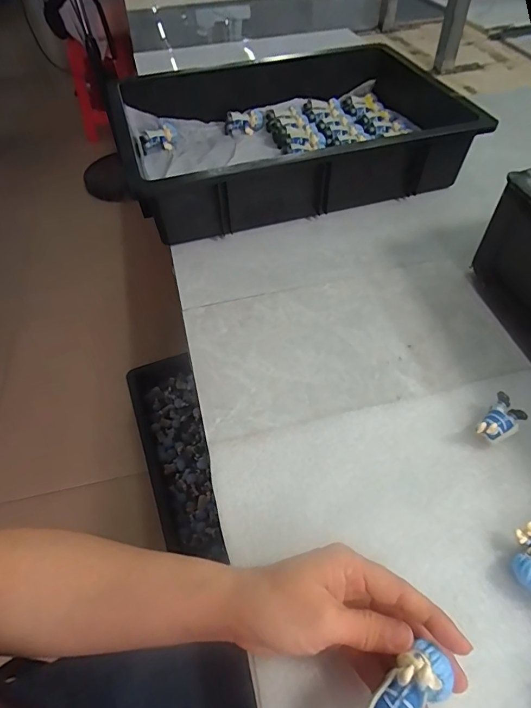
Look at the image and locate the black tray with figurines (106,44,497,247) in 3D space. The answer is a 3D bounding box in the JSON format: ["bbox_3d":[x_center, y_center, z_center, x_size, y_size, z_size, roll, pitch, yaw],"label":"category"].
[{"bbox_3d":[0.029,-0.324,0.622,0.429,0.093,0.341,-15,52,-11],"label":"black tray with figurines"}]

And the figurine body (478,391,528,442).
[{"bbox_3d":[0.191,0.058,0.349,0.026,0.026,0.047,35,60,26],"label":"figurine body"}]

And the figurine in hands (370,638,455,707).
[{"bbox_3d":[0.070,0.171,0.211,0.060,0.018,0.024,-29,56,-24],"label":"figurine in hands"}]

